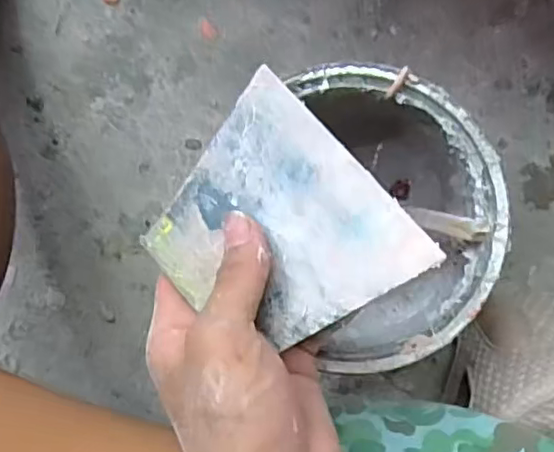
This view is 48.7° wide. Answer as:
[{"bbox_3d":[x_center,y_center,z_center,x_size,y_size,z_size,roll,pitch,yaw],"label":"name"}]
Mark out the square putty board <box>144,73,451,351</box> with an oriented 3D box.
[{"bbox_3d":[-0.002,0.003,0.274,0.098,0.004,0.109,-44,75,9],"label":"square putty board"}]

